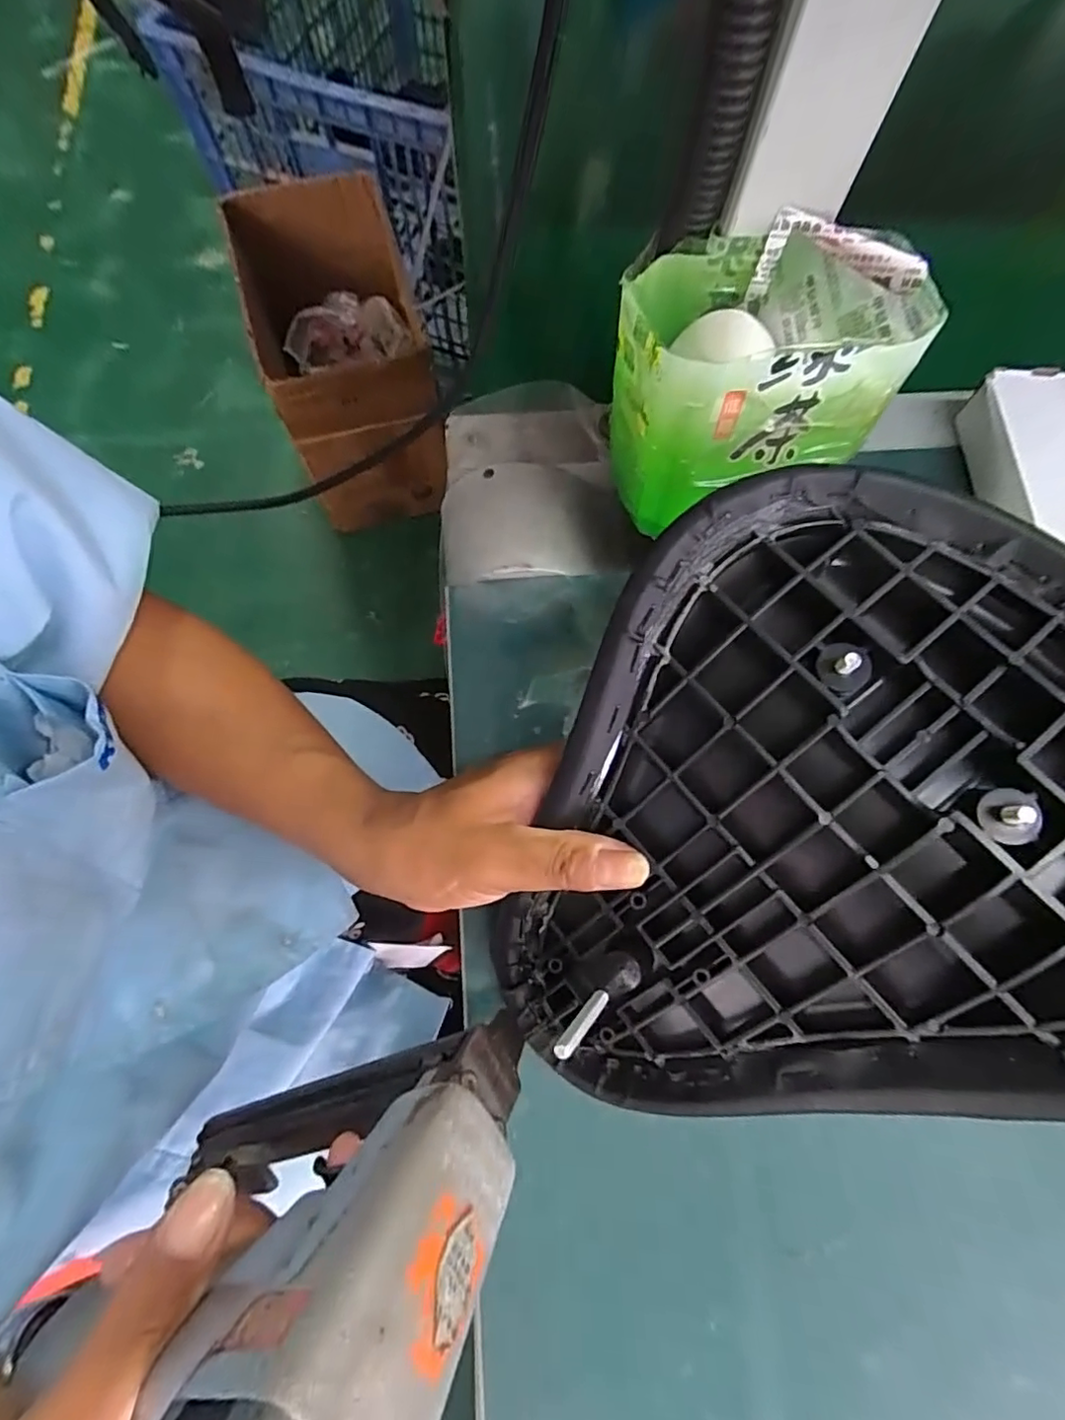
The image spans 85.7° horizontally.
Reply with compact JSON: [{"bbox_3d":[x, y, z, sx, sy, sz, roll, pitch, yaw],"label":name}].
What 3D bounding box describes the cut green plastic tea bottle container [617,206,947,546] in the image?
[{"bbox_3d":[0.089,-0.137,0.237,0.099,0.079,0.090,0,74,-1],"label":"cut green plastic tea bottle container"}]

